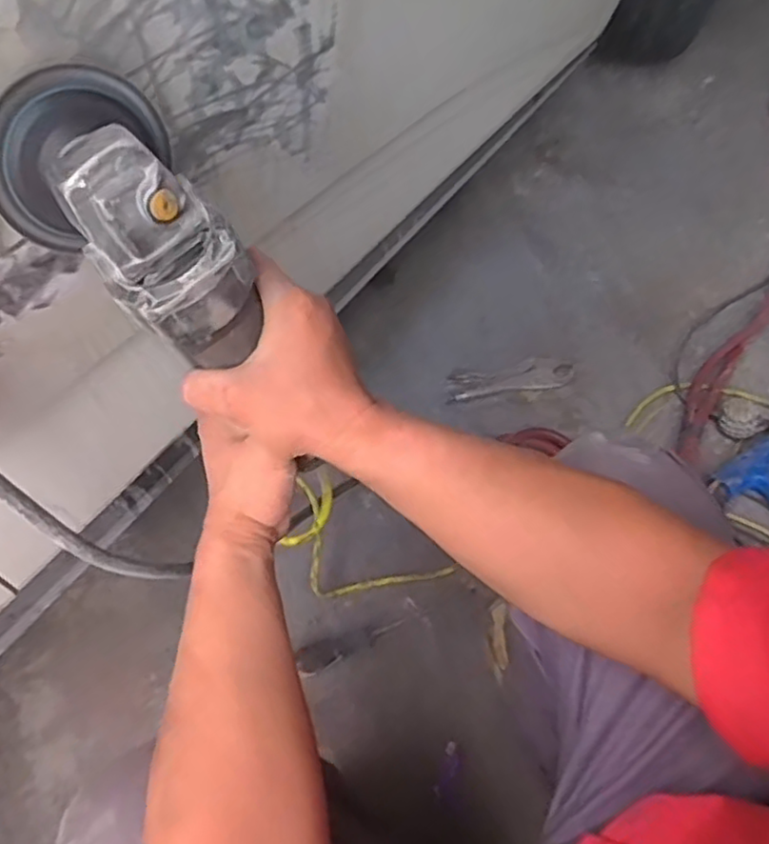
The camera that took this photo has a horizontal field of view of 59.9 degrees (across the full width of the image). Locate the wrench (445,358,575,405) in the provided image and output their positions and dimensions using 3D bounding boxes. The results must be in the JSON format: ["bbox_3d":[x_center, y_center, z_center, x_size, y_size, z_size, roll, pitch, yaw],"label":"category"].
[{"bbox_3d":[0.202,-0.071,1.060,0.204,0.023,0.053,-9,61,-8],"label":"wrench"}]

